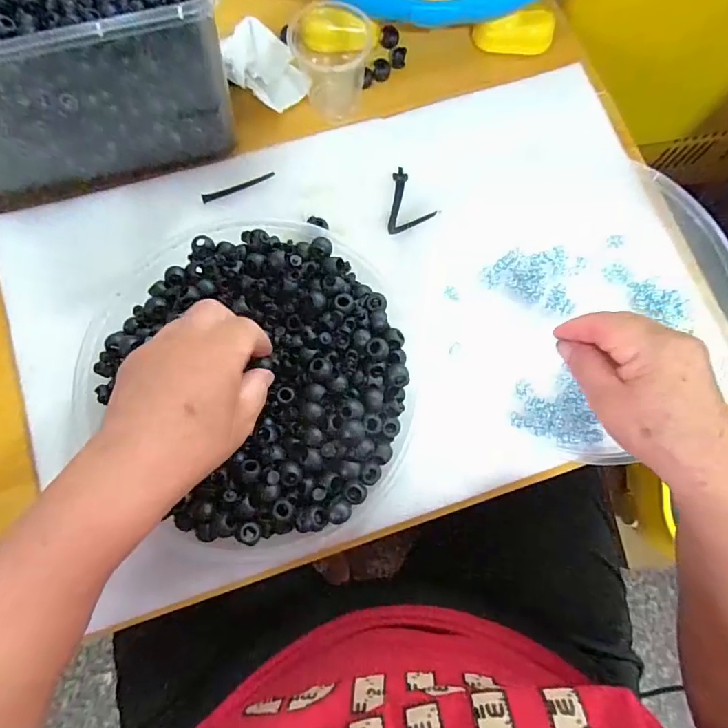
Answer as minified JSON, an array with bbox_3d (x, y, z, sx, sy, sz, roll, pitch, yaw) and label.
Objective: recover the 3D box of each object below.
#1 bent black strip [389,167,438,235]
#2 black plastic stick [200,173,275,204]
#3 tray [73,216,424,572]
[{"bbox_3d":[0.029,-0.132,0.375,0.041,0.004,0.049,-36,80,-8],"label":"bent black strip"},{"bbox_3d":[-0.105,-0.148,0.380,0.063,0.004,0.006,-22,79,-5],"label":"black plastic stick"},{"bbox_3d":[-0.078,0.006,0.323,0.228,0.050,0.228,0,78,0],"label":"tray"}]

